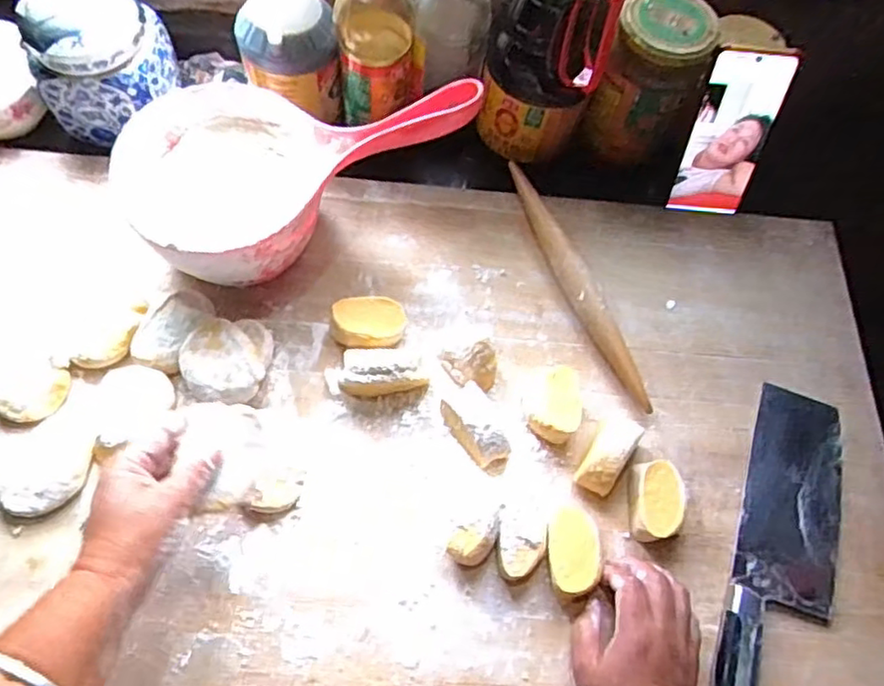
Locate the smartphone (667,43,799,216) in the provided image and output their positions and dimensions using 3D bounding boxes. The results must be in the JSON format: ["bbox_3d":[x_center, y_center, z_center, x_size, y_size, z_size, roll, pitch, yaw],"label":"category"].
[{"bbox_3d":[0.253,-0.182,0.581,0.069,0.154,0.009,7,42,2],"label":"smartphone"}]

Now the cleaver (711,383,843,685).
[{"bbox_3d":[0.255,0.159,0.488,0.074,0.017,0.272,20,65,4],"label":"cleaver"}]

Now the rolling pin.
[{"bbox_3d":[0.115,-0.052,0.572,0.026,0.031,0.242,-19,68,-14],"label":"rolling pin"}]

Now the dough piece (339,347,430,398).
[{"bbox_3d":[-0.045,0.025,0.520,0.066,0.031,0.039,5,64,-3],"label":"dough piece"}]

